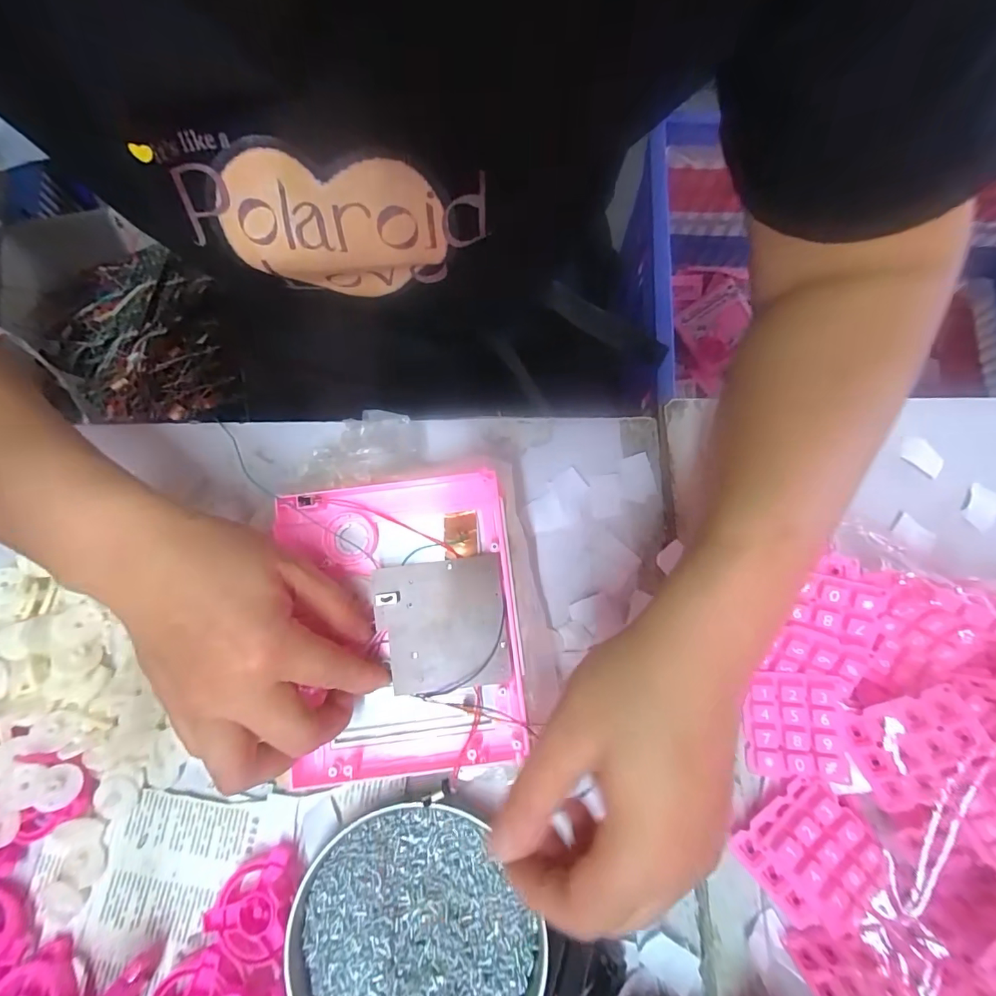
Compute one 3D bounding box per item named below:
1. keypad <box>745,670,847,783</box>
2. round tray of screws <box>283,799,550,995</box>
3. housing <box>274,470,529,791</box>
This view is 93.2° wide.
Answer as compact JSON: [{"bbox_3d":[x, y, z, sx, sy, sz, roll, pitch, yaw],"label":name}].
[{"bbox_3d":[0.167,0.129,0.266,0.048,0.009,0.058,-4,87,20],"label":"keypad"},{"bbox_3d":[-0.048,0.246,0.255,0.123,0.013,0.133,0,77,0],"label":"round tray of screws"},{"bbox_3d":[-0.056,0.071,0.274,0.128,0.030,0.162,-7,74,-2],"label":"housing"}]

